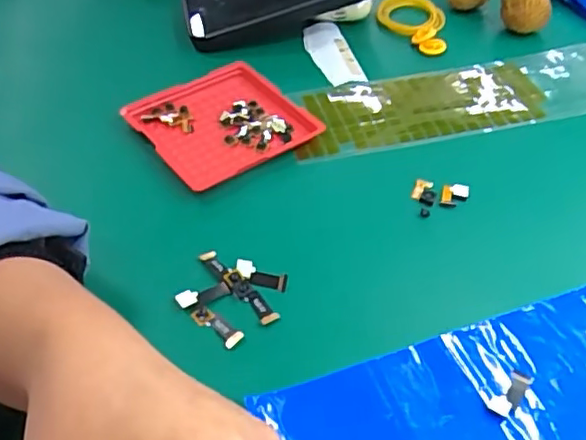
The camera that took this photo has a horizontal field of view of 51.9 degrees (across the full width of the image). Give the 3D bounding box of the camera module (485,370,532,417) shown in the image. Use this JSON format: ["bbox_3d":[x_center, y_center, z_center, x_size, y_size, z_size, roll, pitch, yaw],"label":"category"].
[{"bbox_3d":[0.099,0.078,0.273,0.029,0.004,0.011,-35,56,-28],"label":"camera module"}]

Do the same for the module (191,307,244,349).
[{"bbox_3d":[-0.038,0.052,0.296,0.028,0.004,0.009,30,54,25],"label":"module"}]

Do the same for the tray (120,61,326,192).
[{"bbox_3d":[-0.048,-0.066,0.403,0.097,0.012,0.096,-29,54,-24],"label":"tray"}]

